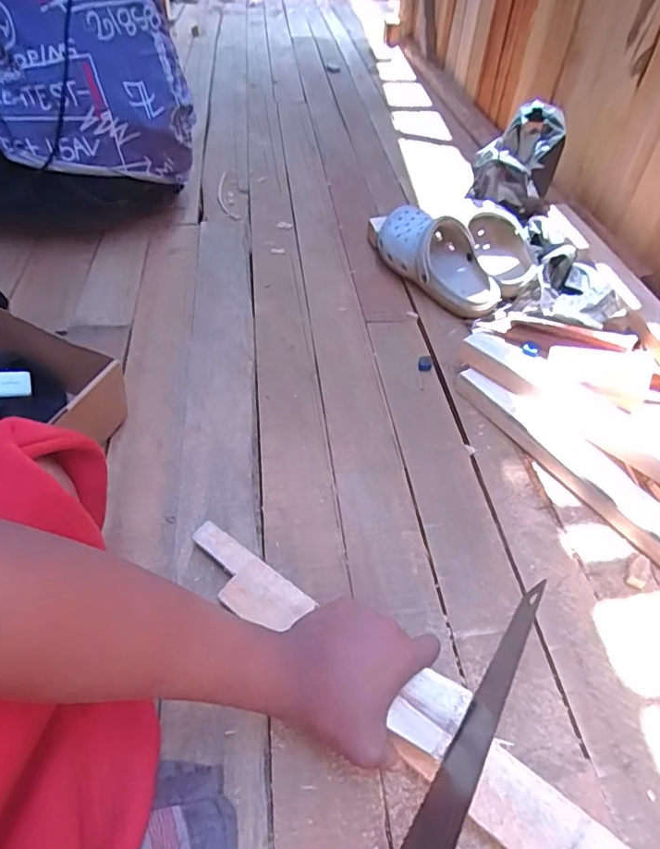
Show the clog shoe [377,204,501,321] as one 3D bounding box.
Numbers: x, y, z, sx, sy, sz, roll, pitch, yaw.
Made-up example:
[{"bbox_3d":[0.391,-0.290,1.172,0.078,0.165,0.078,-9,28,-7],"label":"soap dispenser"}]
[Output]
[{"bbox_3d":[0.185,-0.292,0.899,0.118,0.108,0.269,-22,52,-21],"label":"clog shoe"}]

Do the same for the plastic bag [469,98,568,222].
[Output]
[{"bbox_3d":[0.346,-0.491,0.977,0.150,0.155,0.086,12,48,6],"label":"plastic bag"}]

